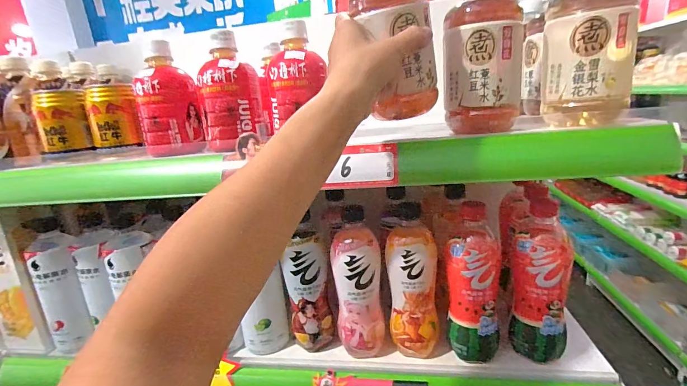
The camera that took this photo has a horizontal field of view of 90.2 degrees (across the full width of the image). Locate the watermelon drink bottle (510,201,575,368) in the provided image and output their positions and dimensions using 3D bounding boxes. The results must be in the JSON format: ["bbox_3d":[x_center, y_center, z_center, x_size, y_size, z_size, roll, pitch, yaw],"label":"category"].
[{"bbox_3d":[0.246,0.113,0.430,0.066,0.185,0.062,5,20,30],"label":"watermelon drink bottle"}]

